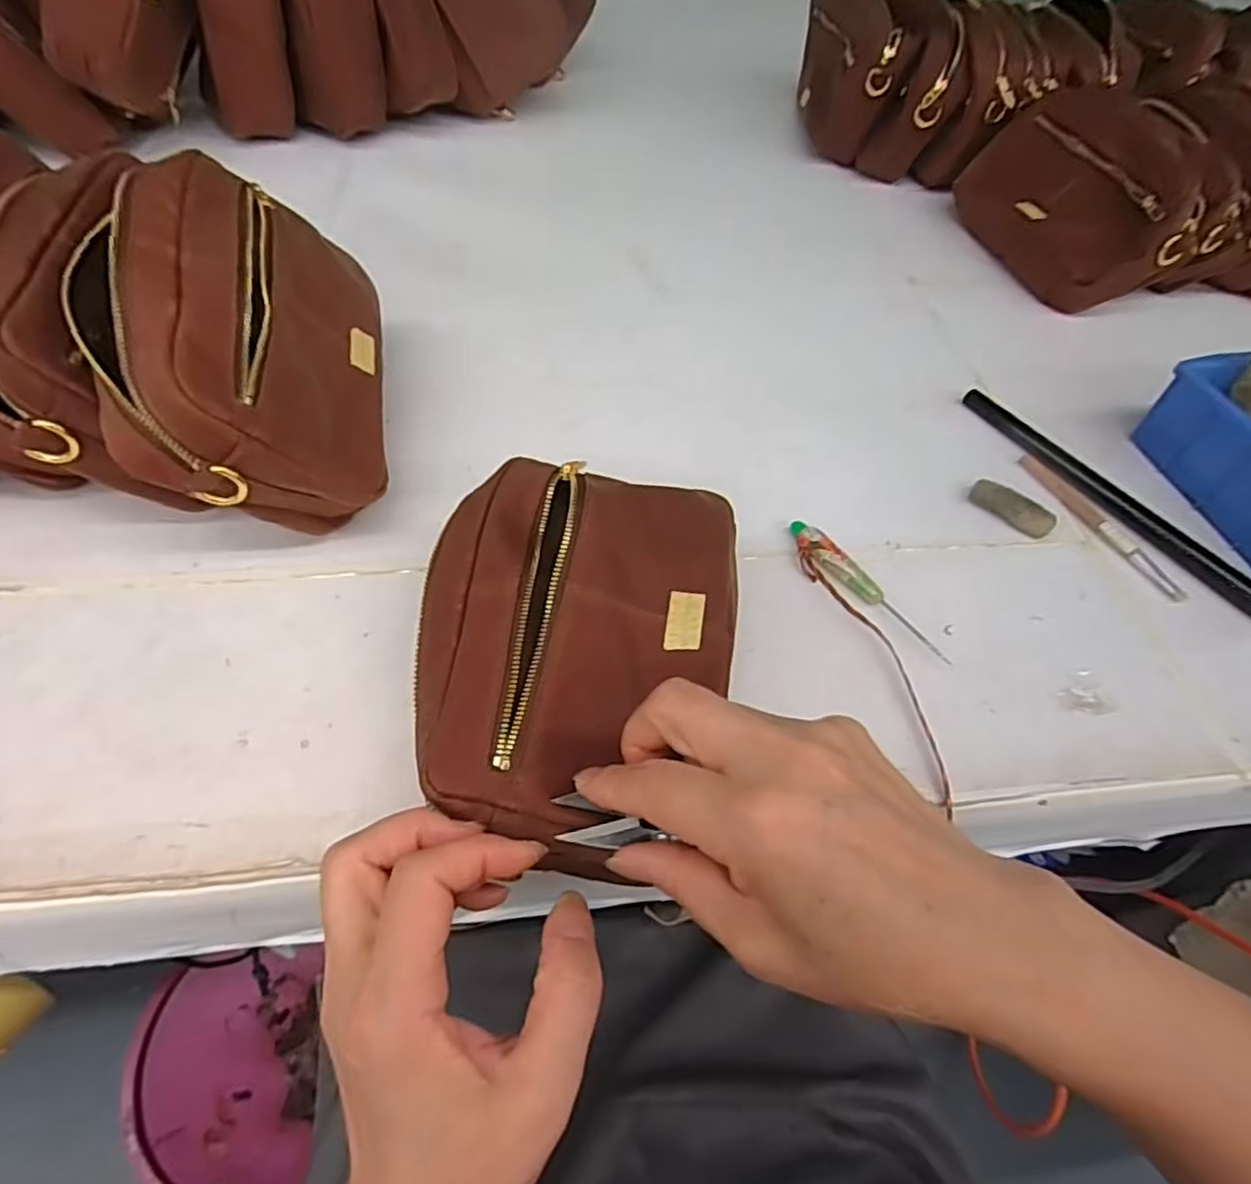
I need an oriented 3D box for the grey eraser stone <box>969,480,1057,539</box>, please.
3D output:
[{"bbox_3d":[0.245,-0.053,0.437,0.052,0.011,0.020,34,57,20],"label":"grey eraser stone"}]

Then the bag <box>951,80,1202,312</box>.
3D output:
[{"bbox_3d":[0.395,-0.348,0.609,0.090,0.110,0.206,-12,54,-14],"label":"bag"}]

